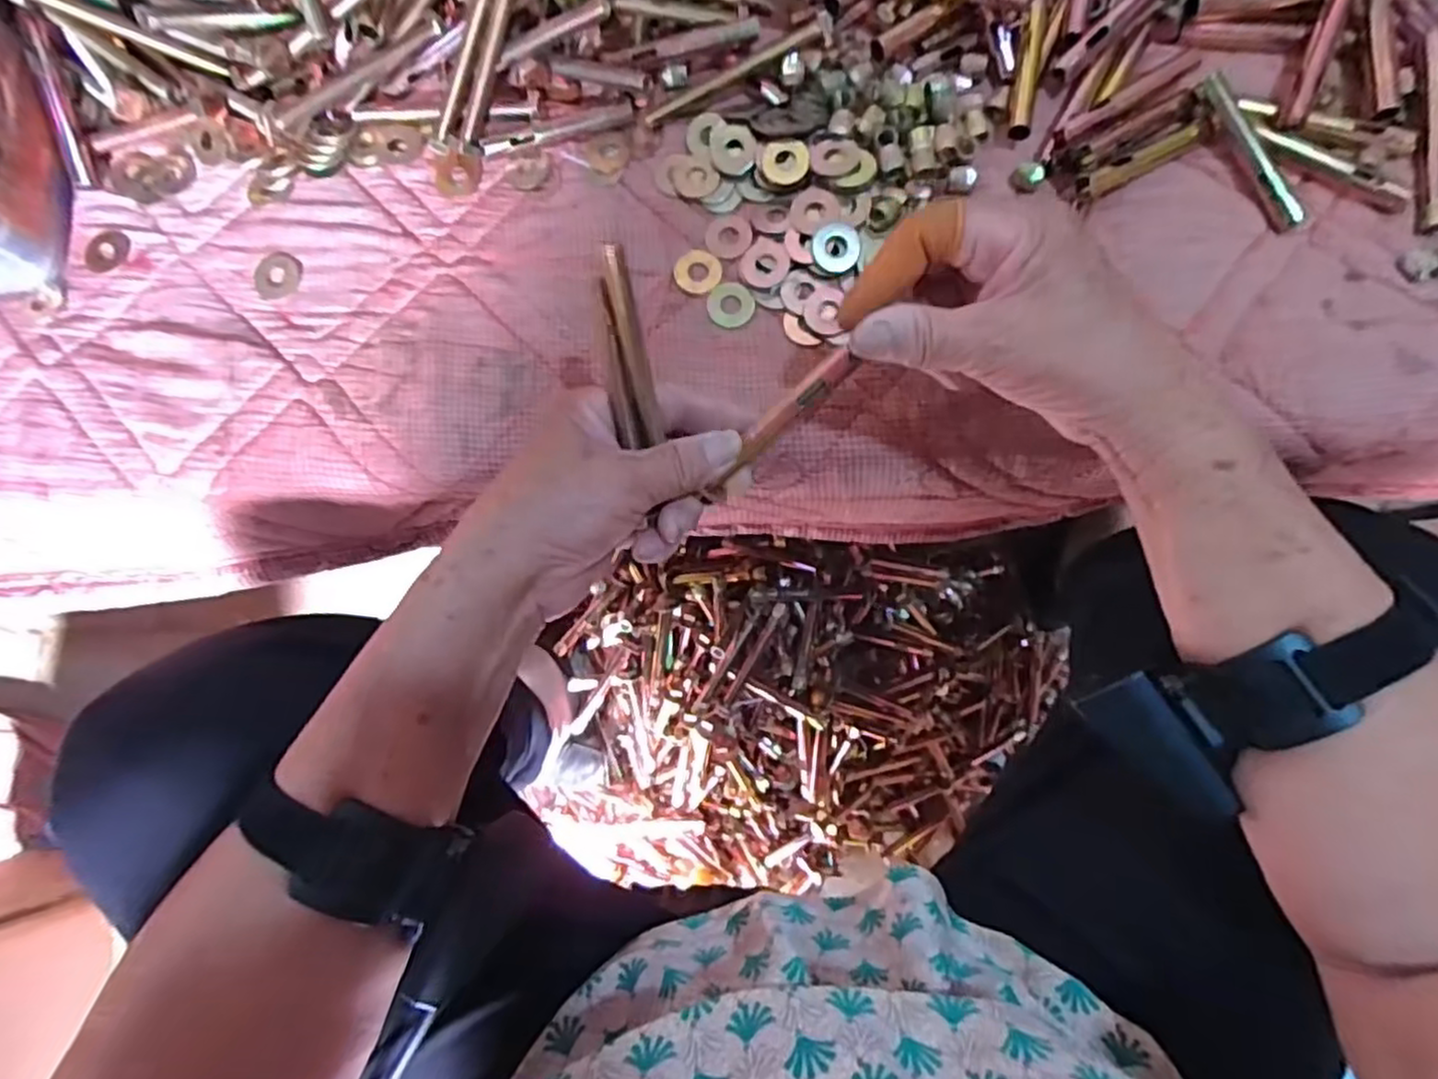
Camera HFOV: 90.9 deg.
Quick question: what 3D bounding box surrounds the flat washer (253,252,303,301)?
[{"bbox_3d":[-0.234,-0.140,0.375,0.025,0.004,0.025,0,83,4],"label":"flat washer"}]

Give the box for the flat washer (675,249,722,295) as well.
[{"bbox_3d":[-0.011,-0.138,0.362,0.023,0.004,0.024,0,83,4],"label":"flat washer"}]

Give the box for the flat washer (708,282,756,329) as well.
[{"bbox_3d":[0.006,-0.119,0.360,0.024,0.004,0.024,0,83,4],"label":"flat washer"}]

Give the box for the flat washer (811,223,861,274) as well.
[{"bbox_3d":[0.058,-0.146,0.351,0.024,0.004,0.025,1,84,4],"label":"flat washer"}]

